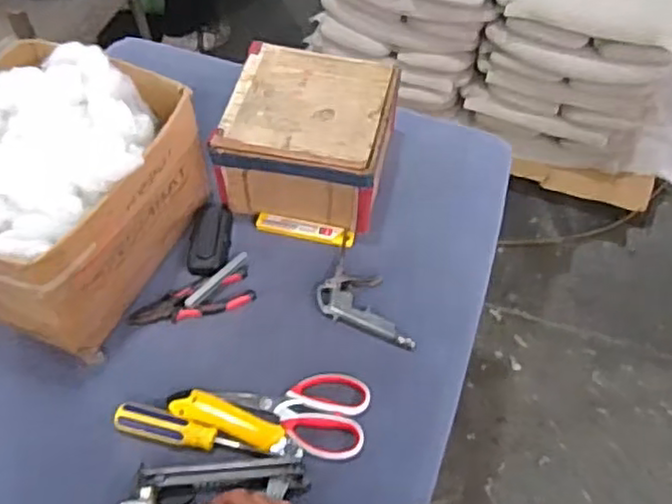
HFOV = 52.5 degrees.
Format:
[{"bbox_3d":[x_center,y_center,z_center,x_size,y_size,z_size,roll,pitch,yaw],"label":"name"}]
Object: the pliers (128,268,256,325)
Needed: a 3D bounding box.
[{"bbox_3d":[-0.183,0.061,0.866,0.154,0.012,0.054,-14,54,-11],"label":"pliers"}]

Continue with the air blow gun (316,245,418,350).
[{"bbox_3d":[0.048,0.062,0.877,0.142,0.018,0.098,24,56,17],"label":"air blow gun"}]

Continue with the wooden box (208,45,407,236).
[{"bbox_3d":[-0.038,-0.160,0.953,0.211,0.123,0.217,10,55,6],"label":"wooden box"}]

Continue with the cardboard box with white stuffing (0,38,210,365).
[{"bbox_3d":[-0.347,-0.079,0.822,0.270,0.222,0.294,17,55,12],"label":"cardboard box with white stuffing"}]

